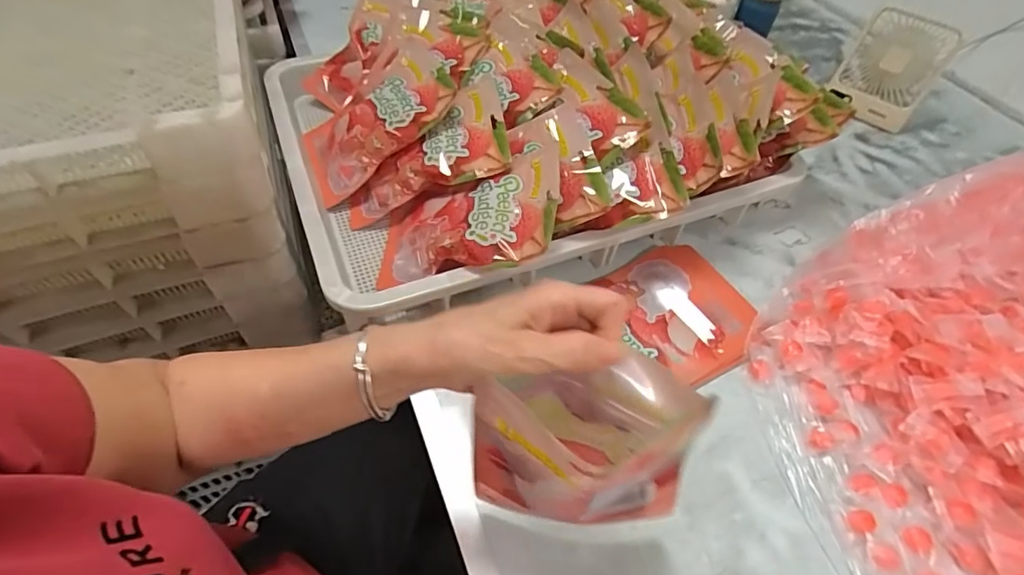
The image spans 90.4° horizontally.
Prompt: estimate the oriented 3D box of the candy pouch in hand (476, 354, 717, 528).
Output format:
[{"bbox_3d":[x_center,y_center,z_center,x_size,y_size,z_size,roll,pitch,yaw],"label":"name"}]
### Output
[{"bbox_3d":[0.044,0.103,0.322,0.136,0.153,0.057,2,51,-2],"label":"candy pouch in hand"}]

